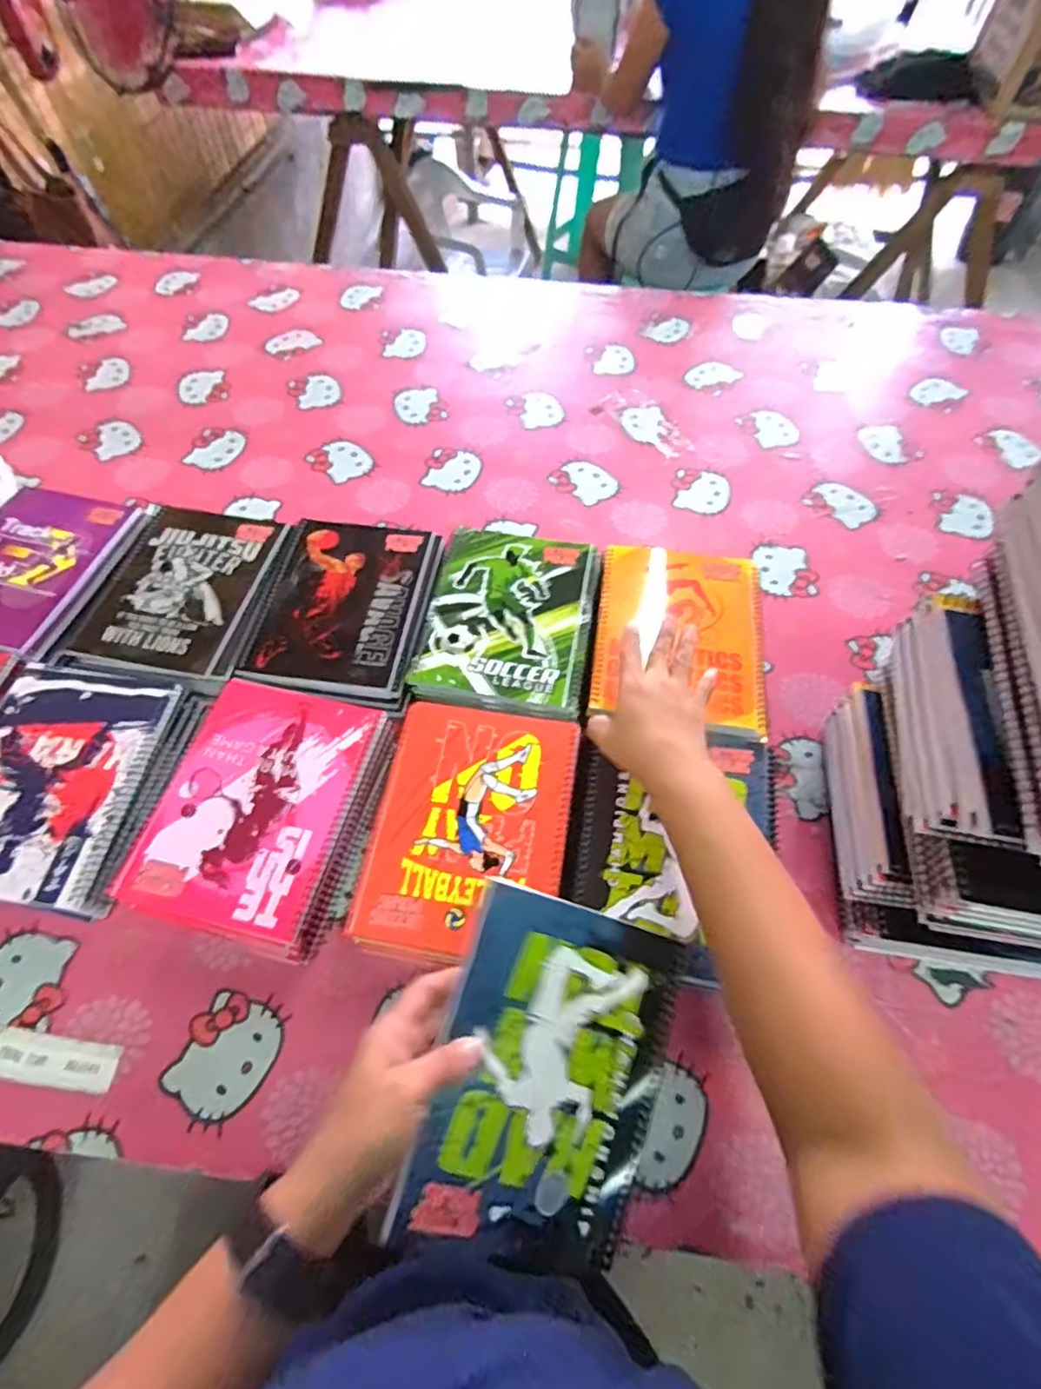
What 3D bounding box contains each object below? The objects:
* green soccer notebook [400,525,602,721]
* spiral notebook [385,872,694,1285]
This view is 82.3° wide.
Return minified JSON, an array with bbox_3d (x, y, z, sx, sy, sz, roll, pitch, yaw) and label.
[{"bbox_3d":[-0.009,-0.078,0.587,0.162,0.008,0.205,10,61,5],"label":"green soccer notebook"},{"bbox_3d":[0.019,0.240,0.380,0.146,0.020,0.197,23,65,-8],"label":"spiral notebook"}]

